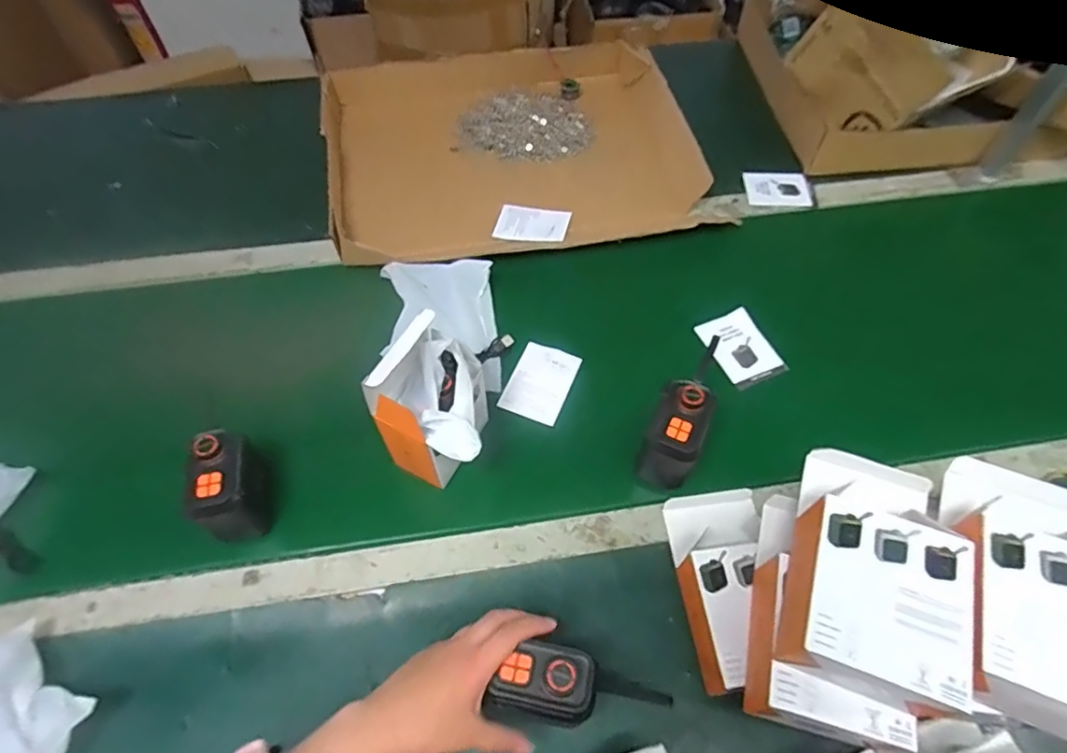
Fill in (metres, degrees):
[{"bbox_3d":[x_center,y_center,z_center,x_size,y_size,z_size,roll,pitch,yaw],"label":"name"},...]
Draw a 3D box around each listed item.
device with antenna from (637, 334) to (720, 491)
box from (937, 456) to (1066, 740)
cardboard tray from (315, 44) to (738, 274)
[{"bbox_3d":[0.156,0.044,0.617,0.053,0.098,0.144,22,62,13],"label":"device with antenna"},{"bbox_3d":[0.359,0.145,0.418,0.105,0.056,0.195,21,62,13],"label":"box"},{"bbox_3d":[-0.032,-0.352,0.916,0.547,0.064,0.451,-12,60,-7],"label":"cardboard tray"}]

